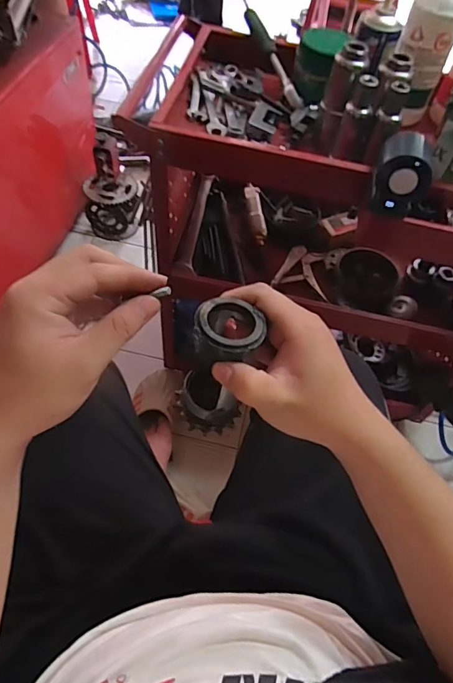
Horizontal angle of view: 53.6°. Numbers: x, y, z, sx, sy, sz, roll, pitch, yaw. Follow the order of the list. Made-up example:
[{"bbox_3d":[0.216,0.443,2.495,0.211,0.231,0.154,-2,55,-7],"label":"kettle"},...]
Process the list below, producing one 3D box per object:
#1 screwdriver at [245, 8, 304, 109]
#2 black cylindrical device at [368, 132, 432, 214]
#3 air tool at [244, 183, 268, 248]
[{"bbox_3d":[0.083,-0.488,0.778,0.029,0.021,0.226,-16,73,-16],"label":"screwdriver"},{"bbox_3d":[0.208,-0.201,0.541,0.063,0.075,0.077,18,56,7],"label":"black cylindrical device"},{"bbox_3d":[0.068,-0.290,1.013,0.037,0.039,0.160,-7,56,-10],"label":"air tool"}]

